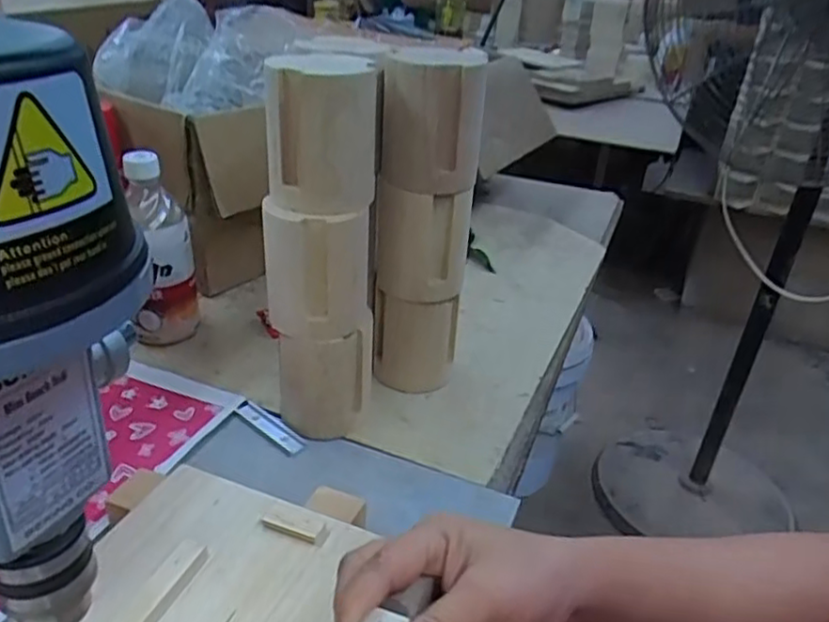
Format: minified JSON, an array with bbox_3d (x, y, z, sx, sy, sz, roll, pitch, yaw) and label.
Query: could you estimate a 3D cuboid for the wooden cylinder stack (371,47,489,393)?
[{"bbox_3d":[0.007,-0.059,0.576,0.064,0.302,0.074,23,34,30],"label":"wooden cylinder stack"}]

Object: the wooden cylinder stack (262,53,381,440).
[{"bbox_3d":[-0.073,-0.039,0.532,0.078,0.295,0.090,3,29,-1],"label":"wooden cylinder stack"}]

